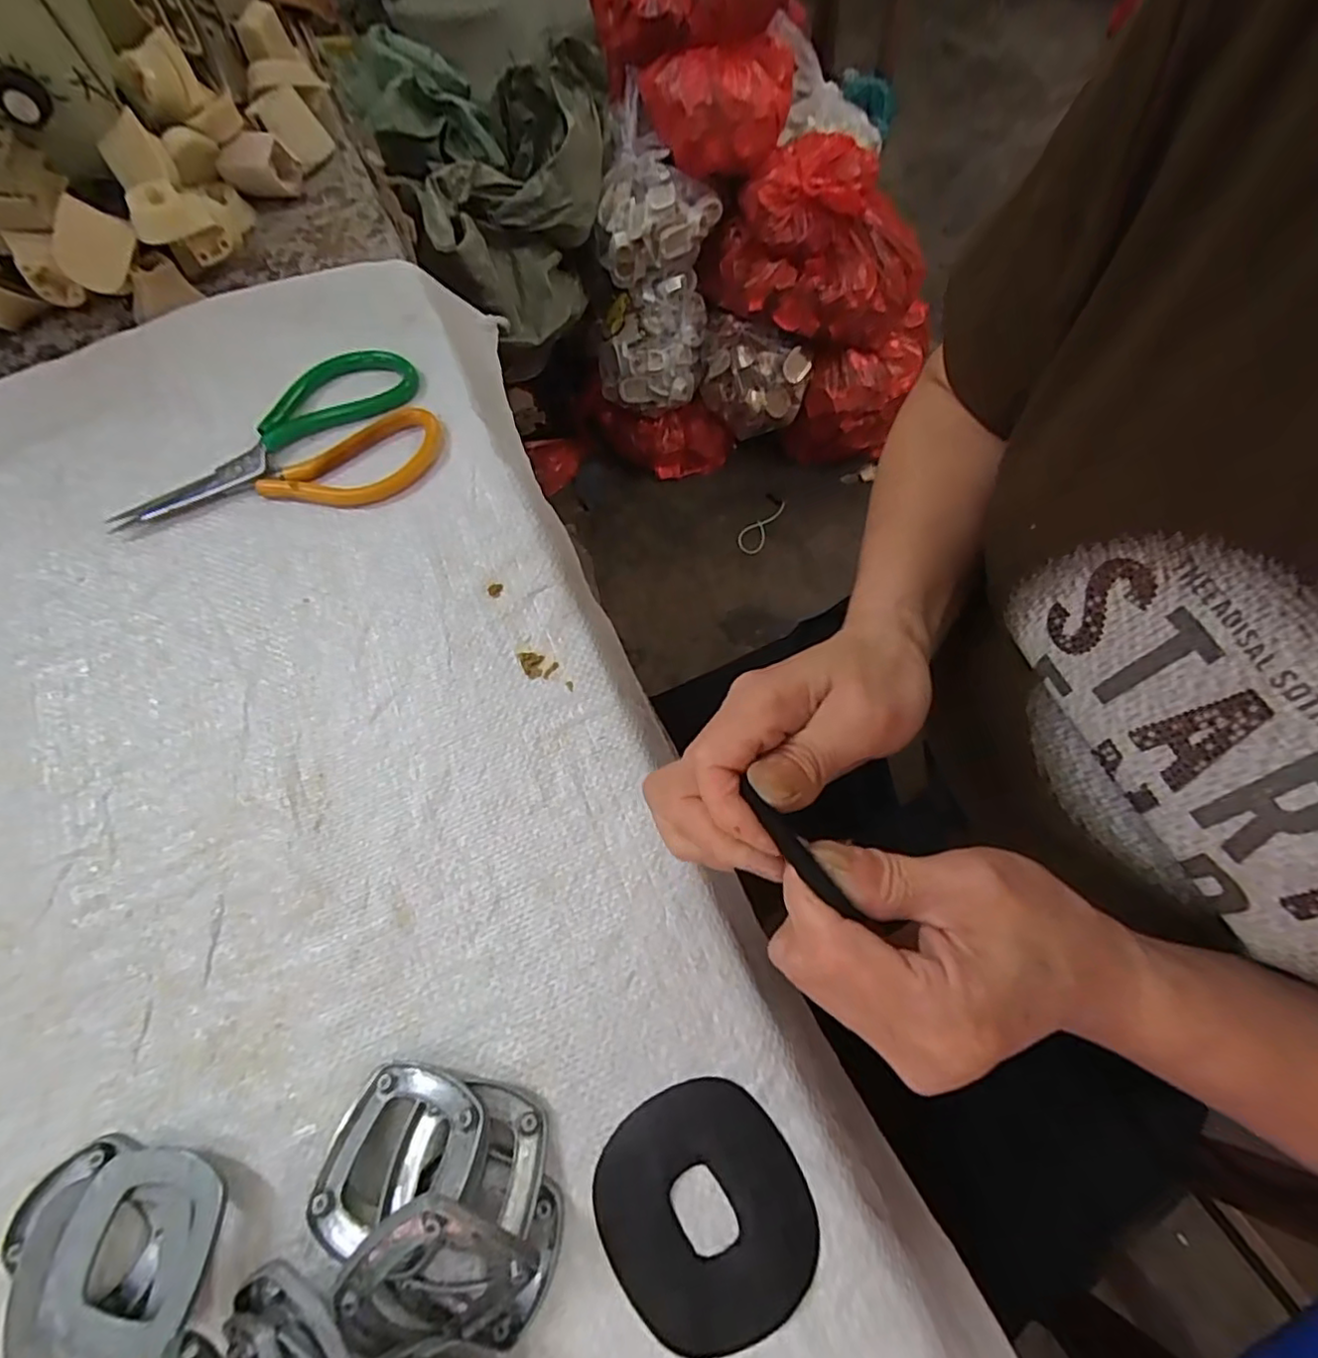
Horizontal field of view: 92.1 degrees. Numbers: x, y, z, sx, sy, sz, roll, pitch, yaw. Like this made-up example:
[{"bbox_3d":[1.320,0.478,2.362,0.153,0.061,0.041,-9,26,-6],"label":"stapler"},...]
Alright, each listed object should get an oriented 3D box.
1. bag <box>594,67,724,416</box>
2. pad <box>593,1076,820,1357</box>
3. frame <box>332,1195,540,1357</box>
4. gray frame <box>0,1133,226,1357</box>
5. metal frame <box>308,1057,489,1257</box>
[{"bbox_3d":[-0.005,-0.685,1.042,0.195,0.443,0.125,-1,26,3],"label":"bag"},{"bbox_3d":[0.017,0.204,0.244,0.076,0.004,0.080,-32,70,-10],"label":"pad"},{"bbox_3d":[-0.076,0.207,0.217,0.061,0.010,0.055,-41,104,4],"label":"frame"},{"bbox_3d":[-0.210,0.220,0.244,0.086,0.020,0.067,2,68,4],"label":"gray frame"},{"bbox_3d":[-0.100,0.182,0.242,0.059,0.006,0.059,10,51,17],"label":"metal frame"}]

